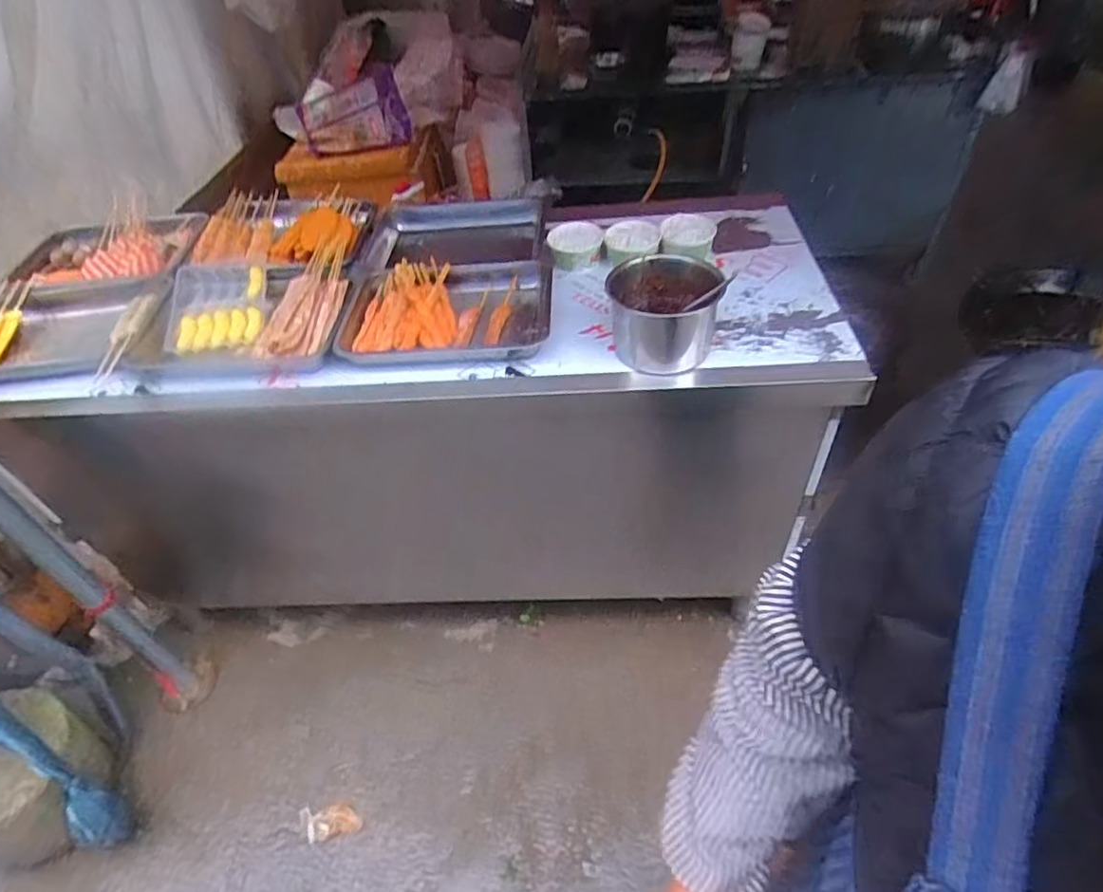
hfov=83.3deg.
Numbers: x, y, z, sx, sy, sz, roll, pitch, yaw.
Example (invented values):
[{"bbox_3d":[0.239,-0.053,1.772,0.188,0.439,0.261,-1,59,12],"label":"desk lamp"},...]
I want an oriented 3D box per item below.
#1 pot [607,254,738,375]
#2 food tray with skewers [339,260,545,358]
[{"bbox_3d":[0.188,-0.211,0.975,0.180,0.117,0.190,-3,45,3],"label":"pot"},{"bbox_3d":[-0.188,-0.234,1.073,0.351,0.060,0.276,-4,45,2],"label":"food tray with skewers"}]

